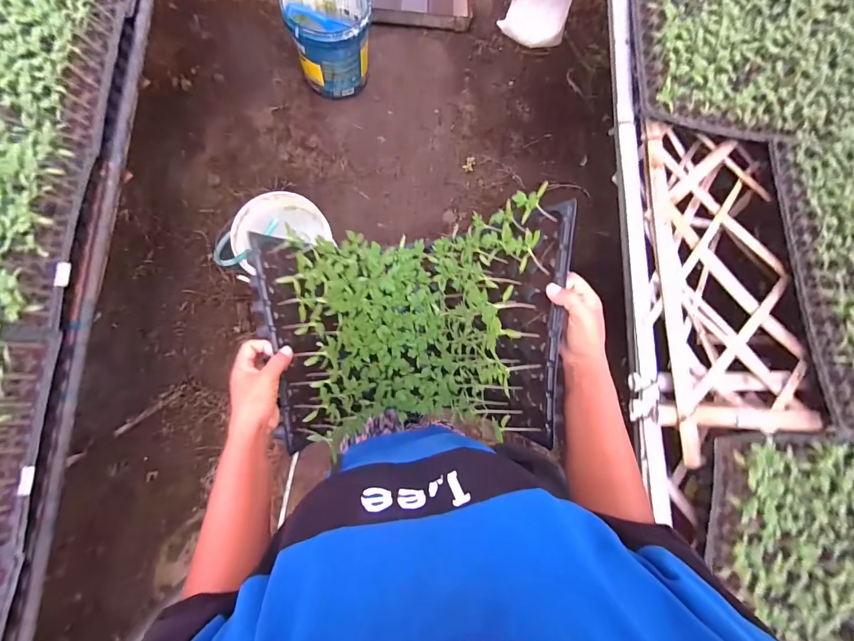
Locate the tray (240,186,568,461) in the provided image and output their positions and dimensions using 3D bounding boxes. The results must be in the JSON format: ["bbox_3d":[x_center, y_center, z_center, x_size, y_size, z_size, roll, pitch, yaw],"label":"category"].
[{"bbox_3d":[-0.030,0.008,0.507,0.372,0.220,0.281,0,83,-6],"label":"tray"}]

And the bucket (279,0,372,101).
[{"bbox_3d":[-0.372,-1.120,1.440,0.298,0.320,0.320,1,80,-7],"label":"bucket"}]

